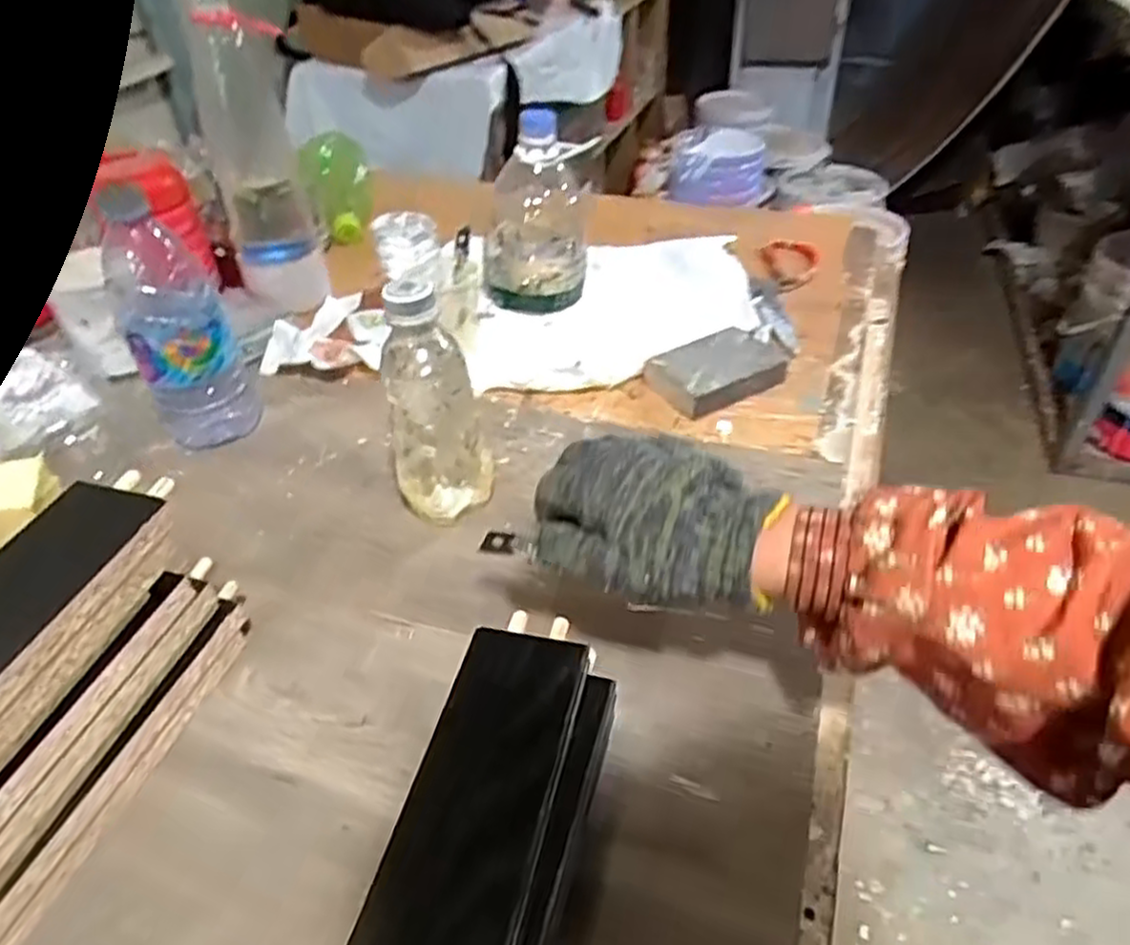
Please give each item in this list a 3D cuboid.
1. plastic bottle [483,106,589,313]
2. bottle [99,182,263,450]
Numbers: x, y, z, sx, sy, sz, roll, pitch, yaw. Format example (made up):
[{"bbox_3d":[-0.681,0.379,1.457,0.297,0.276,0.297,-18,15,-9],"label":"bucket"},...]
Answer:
[{"bbox_3d":[-0.027,-0.243,0.714,0.098,0.165,0.099,0,41,0],"label":"plastic bottle"},{"bbox_3d":[-0.280,-0.102,0.549,0.073,0.176,0.054,-21,46,-22],"label":"bottle"}]

